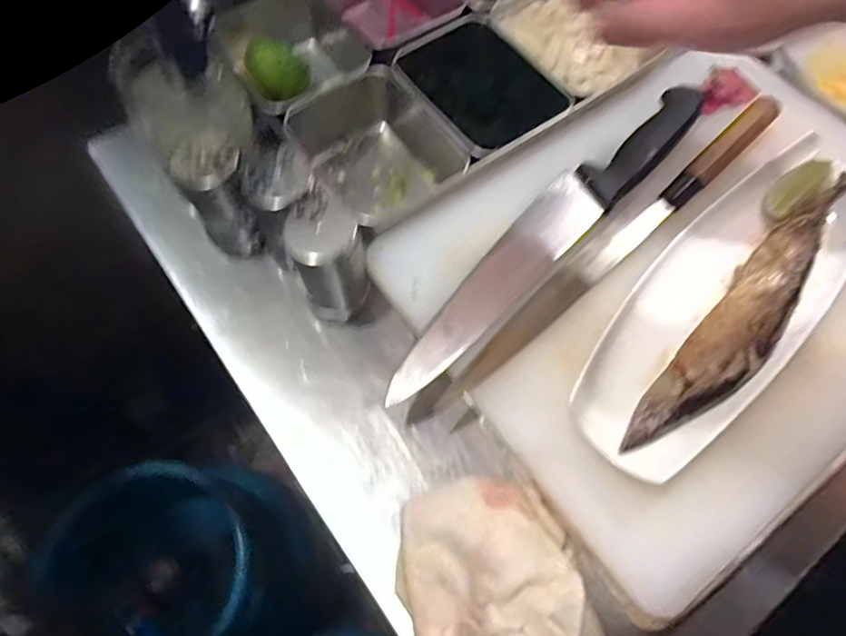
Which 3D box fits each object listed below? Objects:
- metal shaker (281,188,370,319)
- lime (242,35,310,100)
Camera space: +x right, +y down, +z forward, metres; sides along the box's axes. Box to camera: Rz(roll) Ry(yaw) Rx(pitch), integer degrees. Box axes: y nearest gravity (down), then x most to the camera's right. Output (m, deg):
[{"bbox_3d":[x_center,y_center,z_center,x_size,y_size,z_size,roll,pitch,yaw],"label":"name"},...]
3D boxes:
[{"bbox_3d":[-0.067,-0.042,0.390,0.049,0.093,0.058,-16,67,-6],"label":"metal shaker"},{"bbox_3d":[-0.130,-0.224,0.475,0.052,0.040,0.045,-21,67,-8],"label":"lime"}]

